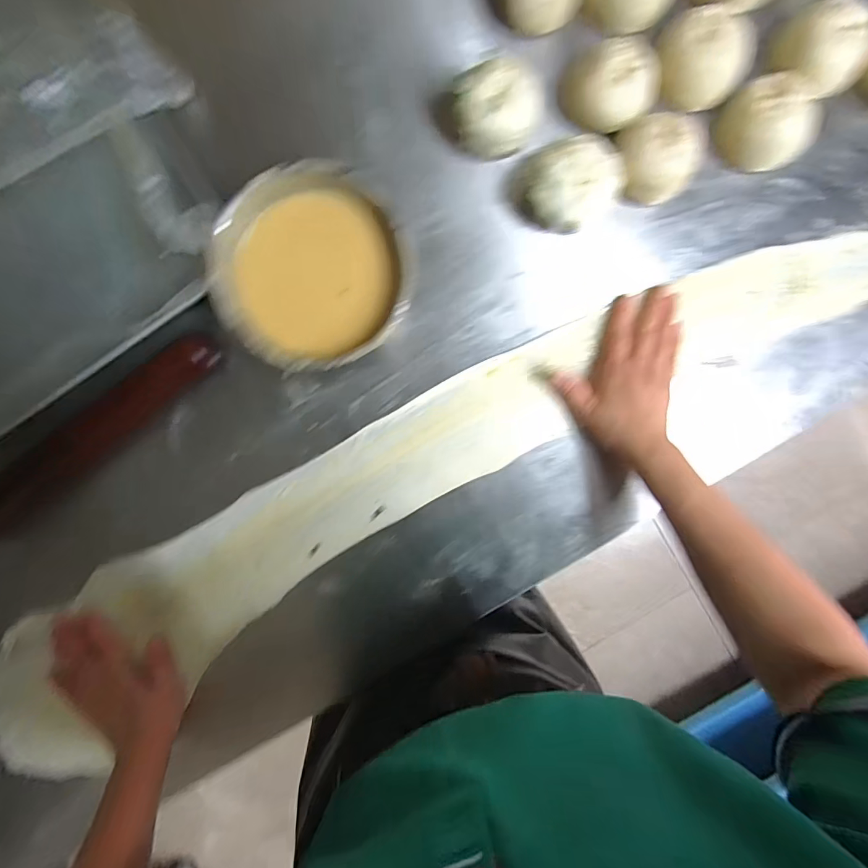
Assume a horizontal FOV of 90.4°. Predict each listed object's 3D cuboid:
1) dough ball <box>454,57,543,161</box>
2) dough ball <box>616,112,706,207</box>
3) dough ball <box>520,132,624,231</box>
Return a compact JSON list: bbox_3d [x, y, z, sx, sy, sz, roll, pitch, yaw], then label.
[{"bbox_3d":[0.058,-0.298,0.406,0.080,0.054,0.075,0,94,-2],"label":"dough ball"},{"bbox_3d":[0.219,-0.266,0.415,0.084,0.045,0.071,-10,94,-1],"label":"dough ball"},{"bbox_3d":[0.131,-0.235,0.412,0.082,0.050,0.077,0,94,-2],"label":"dough ball"}]

